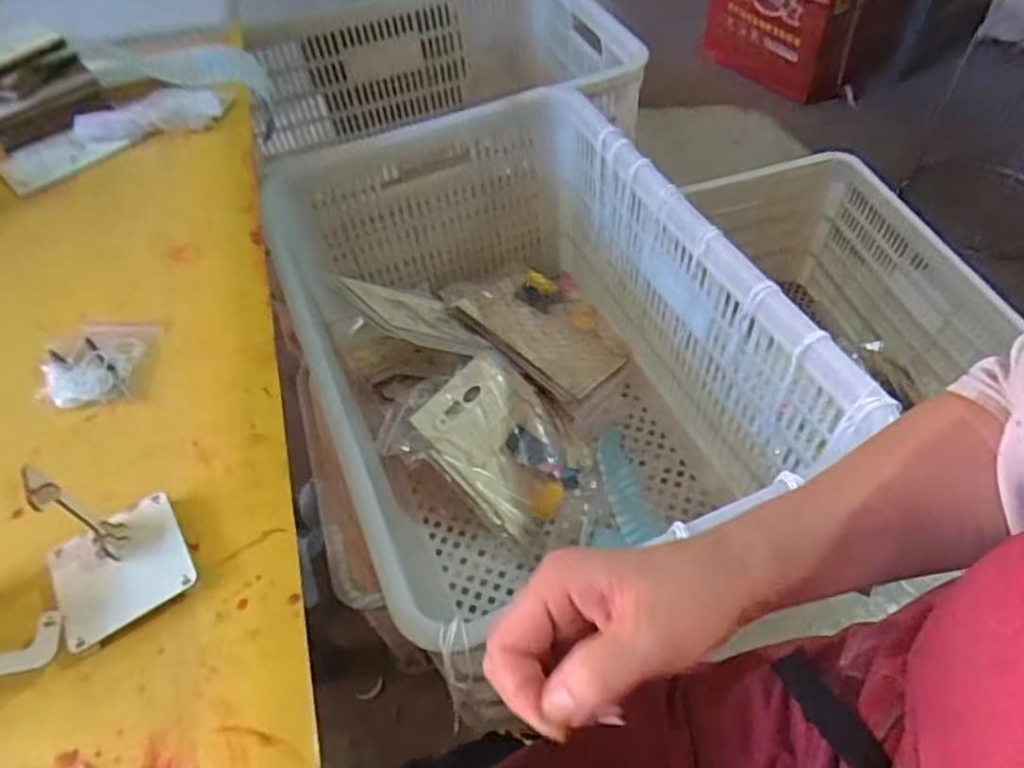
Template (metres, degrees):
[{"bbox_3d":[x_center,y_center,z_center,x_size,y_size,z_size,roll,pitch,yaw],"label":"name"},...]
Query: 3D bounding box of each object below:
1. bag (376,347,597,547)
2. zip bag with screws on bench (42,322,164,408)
[{"bbox_3d":[-0.021,0.069,0.843,0.246,0.047,0.181,32,67,0],"label":"bag"},{"bbox_3d":[-0.312,-0.017,0.508,0.081,0.011,0.082,-9,53,-2],"label":"zip bag with screws on bench"}]

